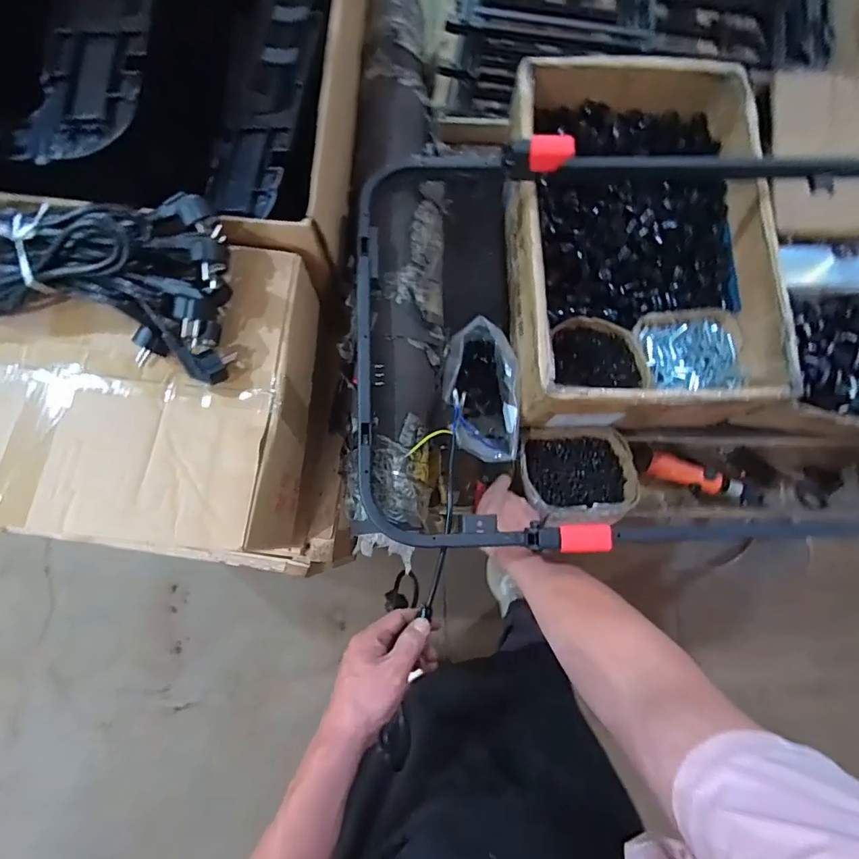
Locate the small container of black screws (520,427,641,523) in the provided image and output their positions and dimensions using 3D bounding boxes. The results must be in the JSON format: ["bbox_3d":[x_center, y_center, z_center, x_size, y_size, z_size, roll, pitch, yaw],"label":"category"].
[{"bbox_3d":[0.227,0.075,0.741,0.170,0.067,0.160,1,55,-4],"label":"small container of black screws"}]

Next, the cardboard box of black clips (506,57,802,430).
[{"bbox_3d":[0.314,-0.288,0.738,0.368,0.149,0.555,2,78,-1],"label":"cardboard box of black clips"}]

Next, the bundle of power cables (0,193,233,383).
[{"bbox_3d":[-0.456,-0.127,0.497,0.488,0.088,0.246,-6,79,-3],"label":"bundle of power cables"}]

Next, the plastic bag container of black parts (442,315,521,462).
[{"bbox_3d":[0.077,-0.059,0.739,0.115,0.120,0.214,1,78,-1],"label":"plastic bag container of black parts"}]

